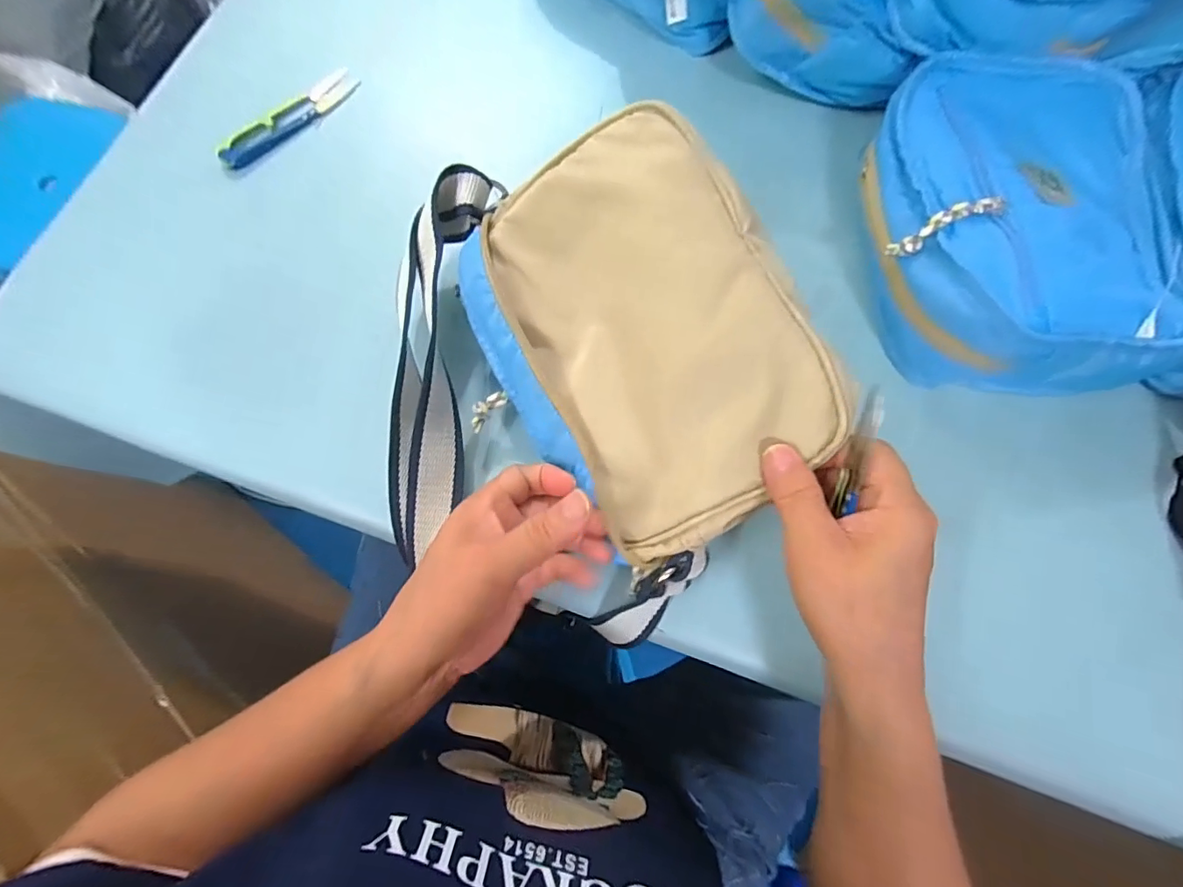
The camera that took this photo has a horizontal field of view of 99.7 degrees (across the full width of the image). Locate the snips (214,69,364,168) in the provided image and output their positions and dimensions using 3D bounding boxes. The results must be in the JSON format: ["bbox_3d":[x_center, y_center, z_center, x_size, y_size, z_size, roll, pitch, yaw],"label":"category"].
[{"bbox_3d":[-0.234,-0.254,0.388,0.025,0.016,0.123,42,79,10],"label":"snips"}]

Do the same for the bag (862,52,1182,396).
[{"bbox_3d":[0.284,-0.146,0.338,0.181,0.073,0.224,-2,75,-1],"label":"bag"}]

